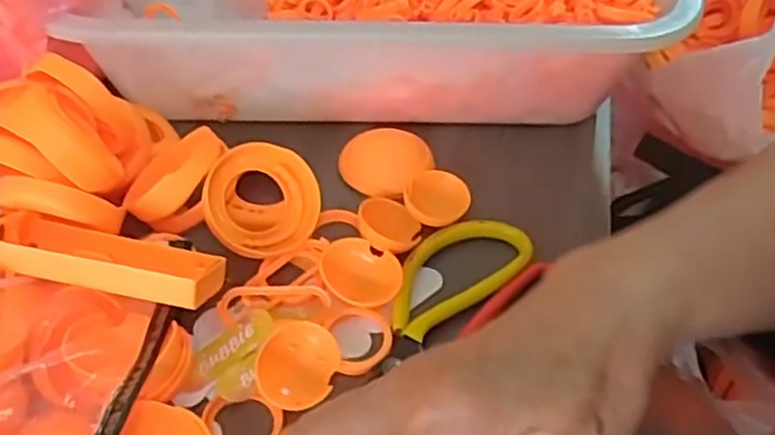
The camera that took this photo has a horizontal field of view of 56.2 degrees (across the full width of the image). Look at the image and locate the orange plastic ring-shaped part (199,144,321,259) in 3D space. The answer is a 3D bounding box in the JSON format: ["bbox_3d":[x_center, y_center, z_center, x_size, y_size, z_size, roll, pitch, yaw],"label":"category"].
[{"bbox_3d":[-0.067,-0.008,0.382,0.060,0.025,0.058,-2,79,-29],"label":"orange plastic ring-shaped part"}]

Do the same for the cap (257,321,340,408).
[{"bbox_3d":[-0.041,0.067,0.327,0.033,0.012,0.039,11,47,9],"label":"cap"}]

